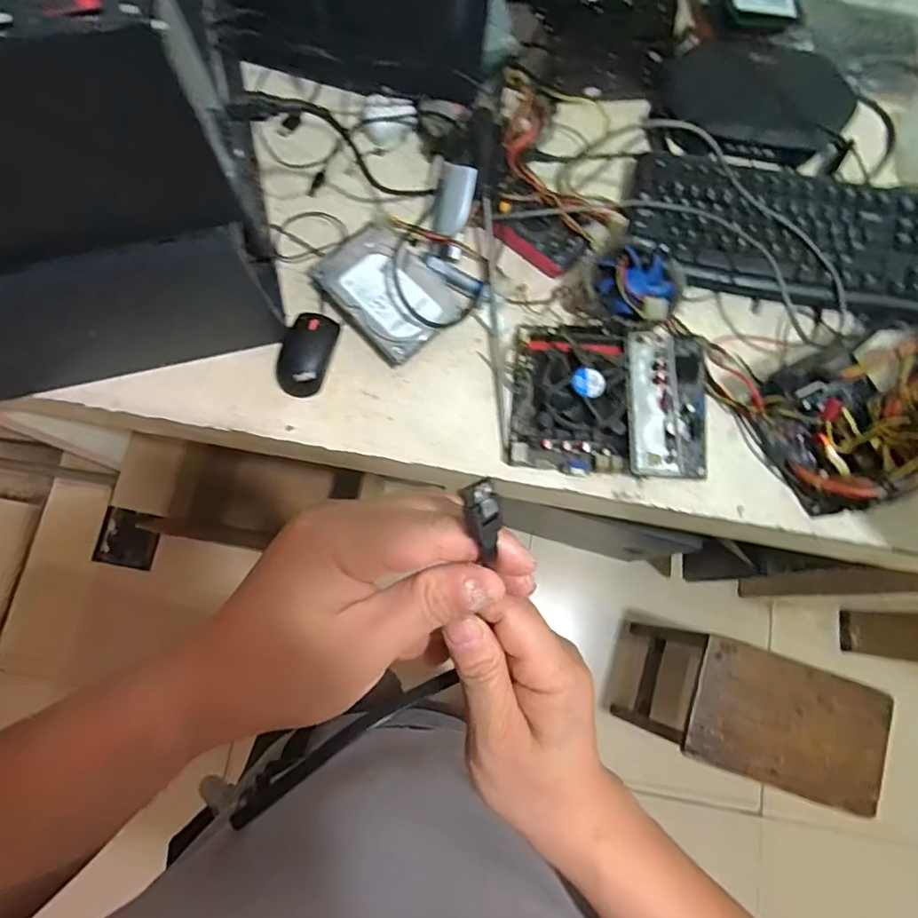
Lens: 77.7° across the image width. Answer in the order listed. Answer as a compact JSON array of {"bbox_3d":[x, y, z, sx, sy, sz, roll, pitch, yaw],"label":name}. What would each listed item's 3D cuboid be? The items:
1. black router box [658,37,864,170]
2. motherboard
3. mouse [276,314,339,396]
[{"bbox_3d":[0.364,-0.454,0.712,0.242,0.044,0.156,7,77,1],"label":"black router box"},{"bbox_3d":[0.168,-0.068,0.624,0.218,0.052,0.174,7,77,1],"label":"motherboard"},{"bbox_3d":[-0.175,-0.122,0.652,0.055,0.027,0.096,17,77,3],"label":"mouse"}]

